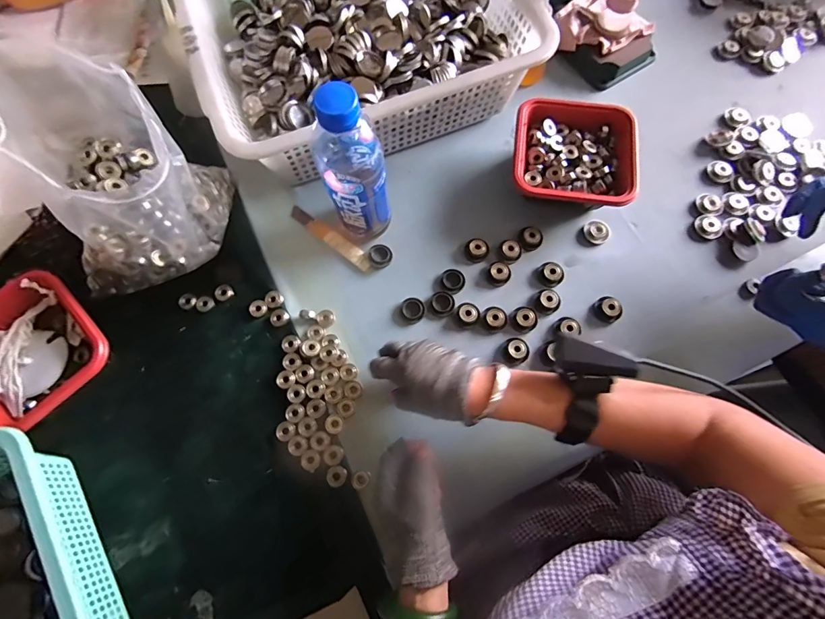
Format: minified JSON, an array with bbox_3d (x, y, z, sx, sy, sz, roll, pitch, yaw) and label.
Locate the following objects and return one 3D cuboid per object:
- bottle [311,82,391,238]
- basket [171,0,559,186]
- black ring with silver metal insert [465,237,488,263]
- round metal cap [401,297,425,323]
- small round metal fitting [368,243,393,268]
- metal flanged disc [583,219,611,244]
[{"bbox_3d":[-0.063,-0.146,0.442,0.062,0.210,0.059,10,72,5],"label":"bottle"},{"bbox_3d":[-0.070,-0.374,0.550,0.426,0.101,0.331,-19,73,-4],"label":"basket"},{"bbox_3d":[0.085,-0.079,0.523,0.029,0.013,0.033,42,77,14],"label":"black ring with silver metal insert"},{"bbox_3d":[0.001,-0.001,0.501,0.028,0.009,0.033,-7,71,-1],"label":"round metal cap"},{"bbox_3d":[-0.043,-0.072,0.525,0.031,0.011,0.033,0,71,1],"label":"small round metal fitting"},{"bbox_3d":[0.249,-0.106,0.533,0.034,0.011,0.033,37,76,12],"label":"metal flanged disc"}]

